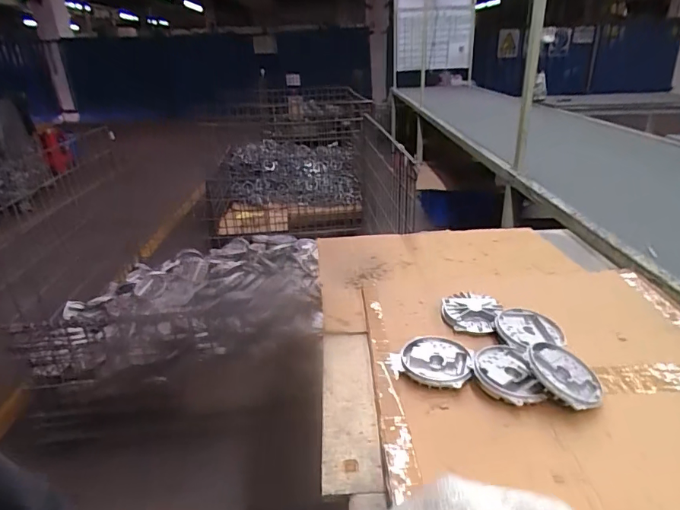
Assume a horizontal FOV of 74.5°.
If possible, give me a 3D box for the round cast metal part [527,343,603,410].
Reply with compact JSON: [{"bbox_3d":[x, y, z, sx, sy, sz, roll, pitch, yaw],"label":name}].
[{"bbox_3d":[0.312,0.168,0.627,0.105,0.024,0.114,16,35,-12],"label":"round cast metal part"}]

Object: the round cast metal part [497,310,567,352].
[{"bbox_3d":[0.311,0.121,0.733,0.115,0.027,0.104,-13,27,-22],"label":"round cast metal part"}]

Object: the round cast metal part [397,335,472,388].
[{"bbox_3d":[0.146,0.164,0.691,0.110,0.017,0.110,-2,25,1],"label":"round cast metal part"}]

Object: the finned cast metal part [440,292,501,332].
[{"bbox_3d":[0.233,0.102,0.800,0.098,0.027,0.089,4,26,14],"label":"finned cast metal part"}]

